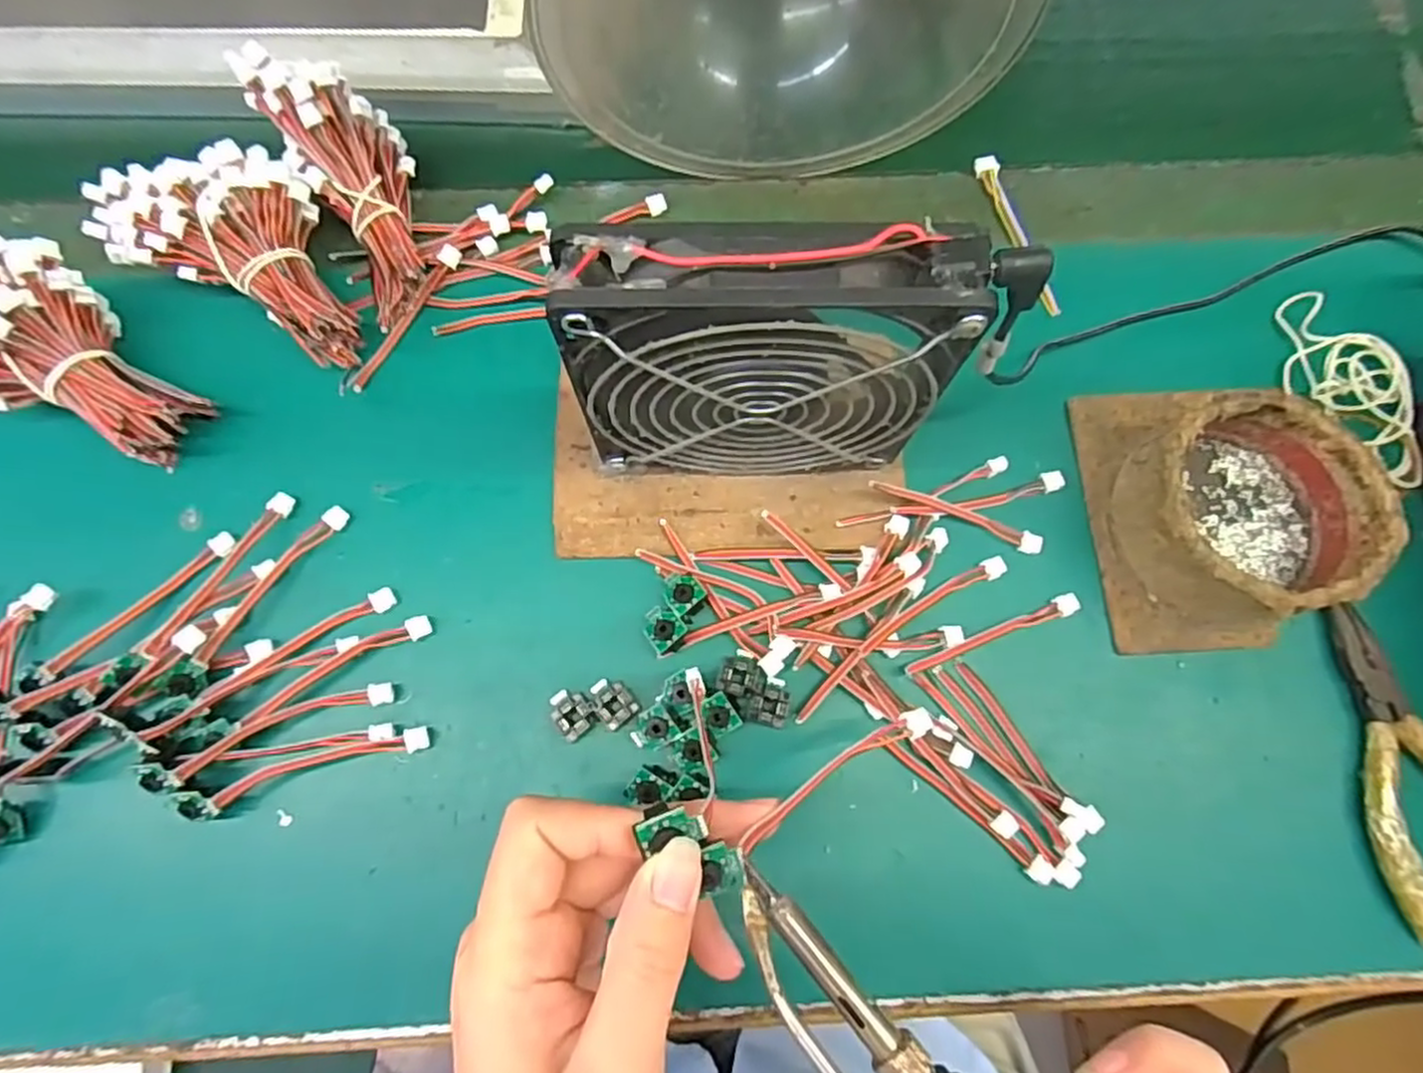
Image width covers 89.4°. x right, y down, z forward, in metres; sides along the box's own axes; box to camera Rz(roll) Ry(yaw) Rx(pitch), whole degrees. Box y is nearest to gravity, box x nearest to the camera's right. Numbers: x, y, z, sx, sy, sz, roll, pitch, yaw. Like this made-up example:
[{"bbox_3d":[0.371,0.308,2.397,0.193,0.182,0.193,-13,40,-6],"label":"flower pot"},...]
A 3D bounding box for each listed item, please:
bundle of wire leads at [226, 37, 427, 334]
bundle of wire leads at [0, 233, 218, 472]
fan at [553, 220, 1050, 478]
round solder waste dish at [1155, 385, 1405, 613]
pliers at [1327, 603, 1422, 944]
[{"bbox_3d":[-0.153,-0.152,0.313,0.045,0.034,0.116,-24,100,-7],"label":"bundle of wire leads"},{"bbox_3d":[-0.250,-0.074,0.285,0.094,0.054,0.066,19,76,5],"label":"bundle of wire leads"},{"bbox_3d":[0.020,-0.052,0.243,0.125,0.126,0.031,-1,75,0],"label":"fan"},{"bbox_3d":[0.206,-0.011,0.277,0.081,0.042,0.080,0,75,0],"label":"round solder waste dish"},{"bbox_3d":[0.258,0.088,0.269,0.045,0.012,0.119,-17,76,-5],"label":"pliers"}]

